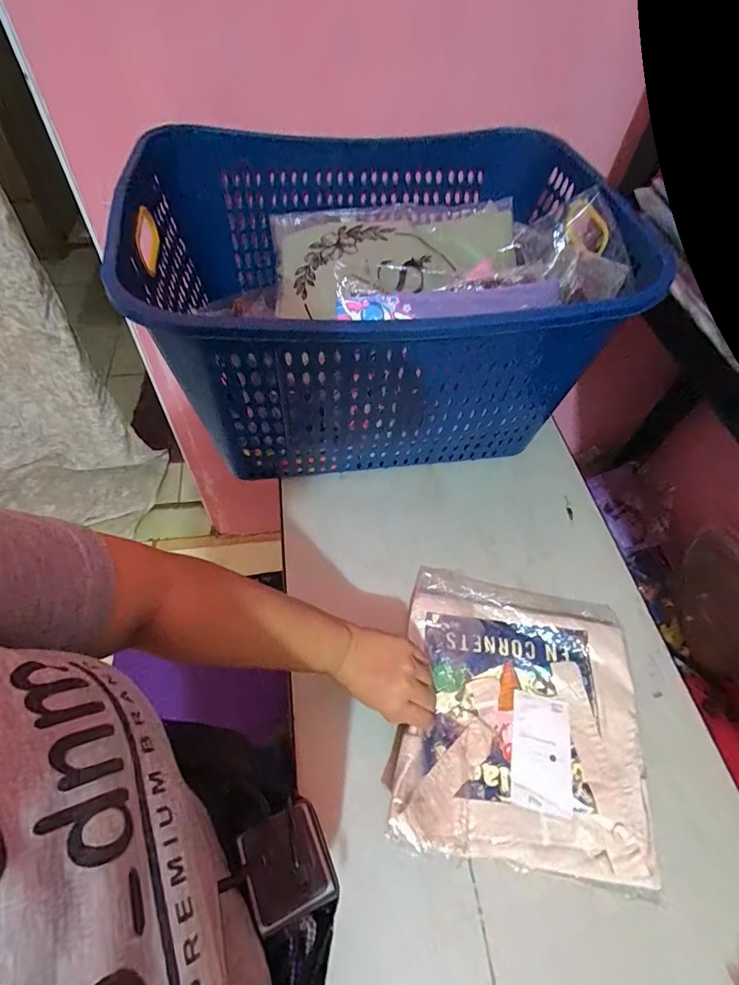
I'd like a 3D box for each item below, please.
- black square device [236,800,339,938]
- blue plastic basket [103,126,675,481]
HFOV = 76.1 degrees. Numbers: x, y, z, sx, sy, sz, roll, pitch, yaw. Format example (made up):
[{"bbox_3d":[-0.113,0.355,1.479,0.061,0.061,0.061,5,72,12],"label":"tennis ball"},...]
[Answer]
[{"bbox_3d":[-0.048,0.219,0.279,0.047,0.016,0.051,-19,59,-16],"label":"black square device"},{"bbox_3d":[0.002,-0.266,0.659,0.531,0.277,0.437,-5,56,-8],"label":"blue plastic basket"}]

